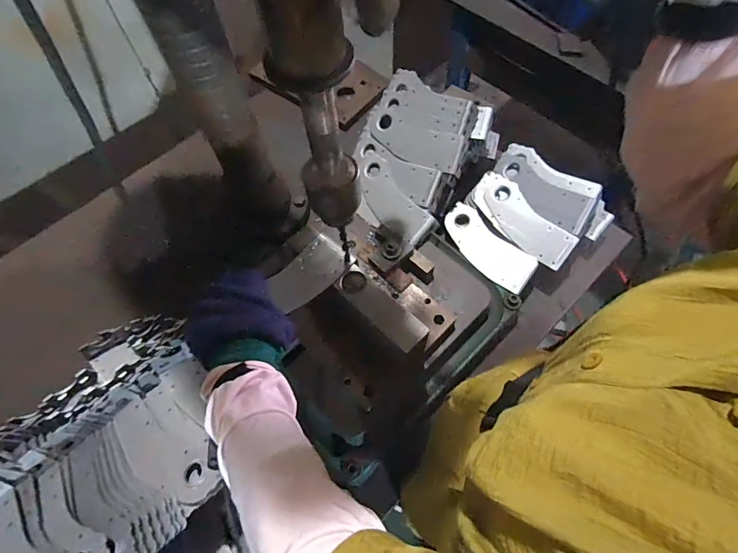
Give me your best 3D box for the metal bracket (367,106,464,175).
[{"bbox_3d":[0.069,-0.227,0.684,0.181,0.009,0.065,30,94,22],"label":"metal bracket"}]

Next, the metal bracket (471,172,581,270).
[{"bbox_3d":[0.250,-0.097,0.684,0.070,0.013,0.197,-43,65,9],"label":"metal bracket"}]

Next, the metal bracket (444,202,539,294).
[{"bbox_3d":[0.194,-0.050,0.683,0.072,0.019,0.174,-35,68,-14],"label":"metal bracket"}]

